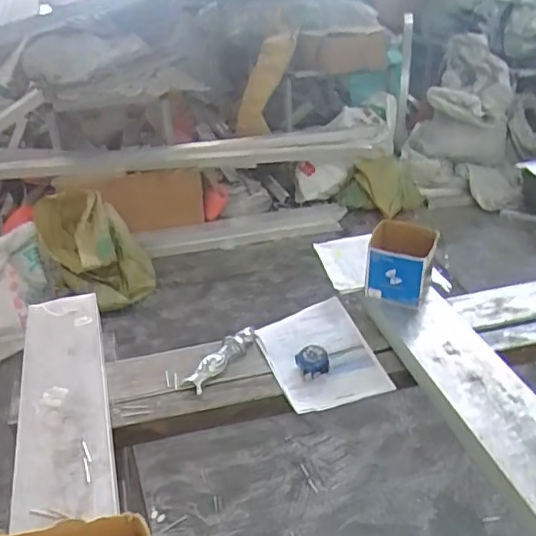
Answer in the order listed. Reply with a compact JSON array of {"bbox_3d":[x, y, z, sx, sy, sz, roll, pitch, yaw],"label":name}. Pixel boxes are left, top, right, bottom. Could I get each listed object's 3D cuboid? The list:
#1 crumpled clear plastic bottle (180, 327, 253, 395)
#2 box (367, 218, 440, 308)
[{"bbox_3d":[-0.093,0.182,1.163,0.051,0.037,0.198,18,38,29],"label":"crumpled clear plastic bottle"},{"bbox_3d":[0.290,-0.010,1.236,0.133,0.145,0.107,8,34,15],"label":"box"}]

